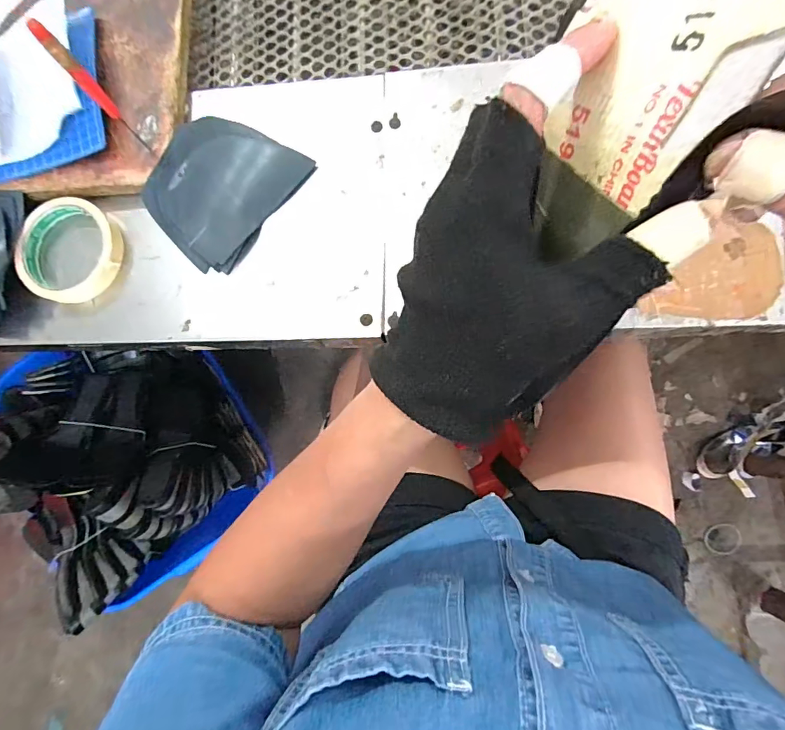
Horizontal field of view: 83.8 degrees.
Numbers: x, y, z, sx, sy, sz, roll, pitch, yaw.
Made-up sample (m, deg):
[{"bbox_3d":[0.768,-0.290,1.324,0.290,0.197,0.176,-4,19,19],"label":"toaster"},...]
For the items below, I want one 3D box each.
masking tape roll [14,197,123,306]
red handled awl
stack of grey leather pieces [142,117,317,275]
[{"bbox_3d":[-0.293,-0.104,0.397,0.093,0.020,0.091,-1,83,7],"label":"masking tape roll"},{"bbox_3d":[-0.217,-0.200,0.327,0.010,0.122,0.013,43,90,10],"label":"red handled awl"},{"bbox_3d":[-0.154,-0.159,0.381,0.112,0.017,0.128,39,89,6],"label":"stack of grey leather pieces"}]

